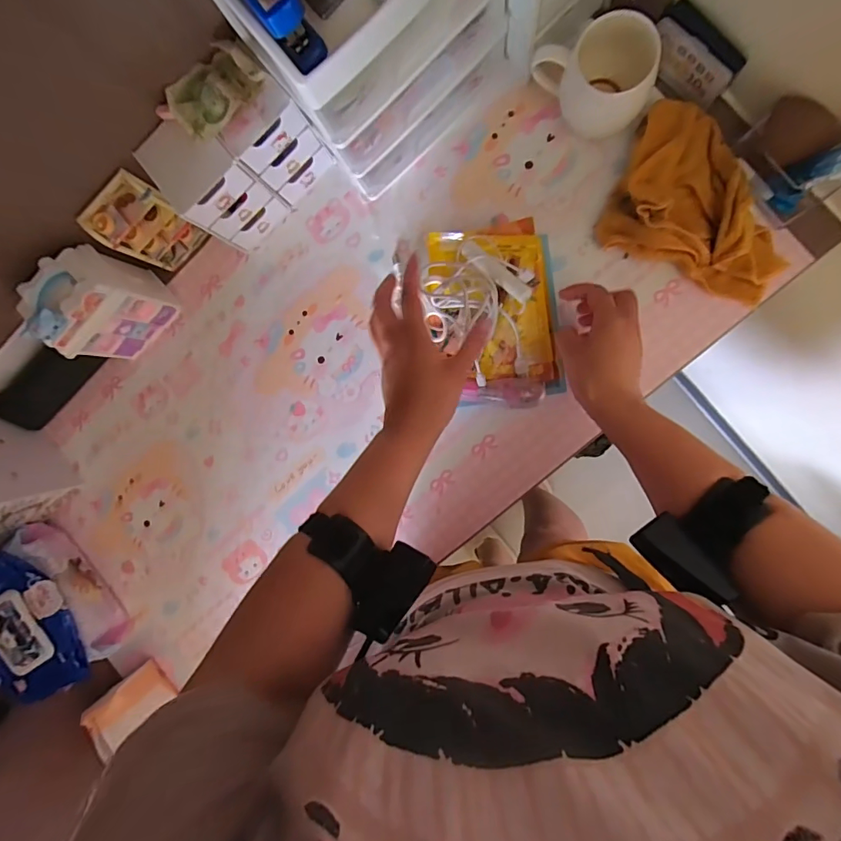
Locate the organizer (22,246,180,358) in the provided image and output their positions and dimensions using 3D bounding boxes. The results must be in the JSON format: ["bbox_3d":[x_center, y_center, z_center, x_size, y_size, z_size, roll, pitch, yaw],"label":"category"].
[{"bbox_3d":[-0.382,-0.134,0.562,0.110,0.144,0.070,-41,88,9],"label":"organizer"}]

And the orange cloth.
[{"bbox_3d":[0.306,-0.229,0.502,0.197,0.049,0.150,26,97,6],"label":"orange cloth"}]

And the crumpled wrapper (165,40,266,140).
[{"bbox_3d":[-0.201,-0.321,0.459,0.091,0.021,0.054,-45,86,9],"label":"crumpled wrapper"}]

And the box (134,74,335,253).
[{"bbox_3d":[-0.198,-0.288,0.529,0.166,0.131,0.084,-40,88,9],"label":"box"}]

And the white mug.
[{"bbox_3d":[0.178,-0.357,0.495,0.118,0.083,0.076,15,96,7],"label":"white mug"}]

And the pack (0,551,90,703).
[{"bbox_3d":[-0.492,0.256,0.584,0.118,0.048,0.187,-23,90,9],"label":"pack"}]

